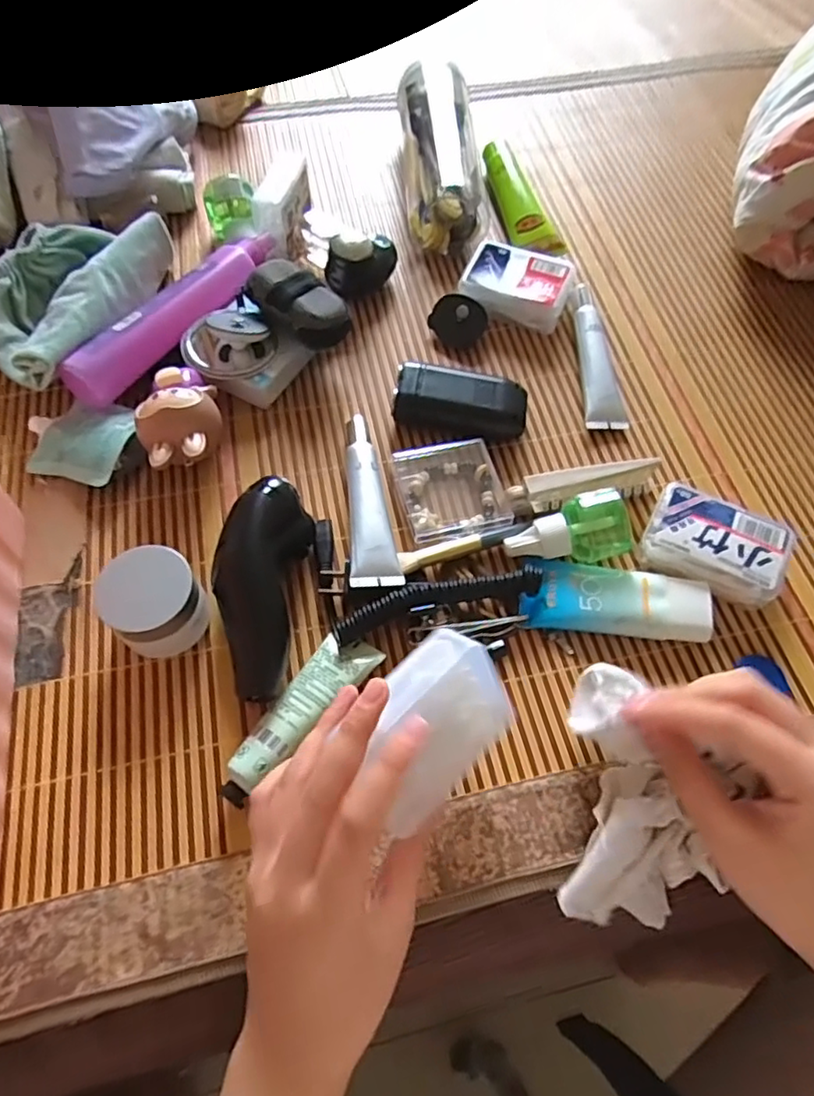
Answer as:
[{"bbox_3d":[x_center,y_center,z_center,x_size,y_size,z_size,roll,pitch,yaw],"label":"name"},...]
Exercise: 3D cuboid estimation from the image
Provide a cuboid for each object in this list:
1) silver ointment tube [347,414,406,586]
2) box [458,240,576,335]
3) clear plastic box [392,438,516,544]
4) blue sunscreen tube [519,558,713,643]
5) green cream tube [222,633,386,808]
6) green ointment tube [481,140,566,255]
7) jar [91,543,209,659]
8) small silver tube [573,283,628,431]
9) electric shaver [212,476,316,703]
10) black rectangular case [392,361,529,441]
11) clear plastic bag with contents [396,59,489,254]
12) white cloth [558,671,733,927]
[{"bbox_3d":[-0.027,-0.033,0.412,0.030,0.026,0.134,-8,64,-4],"label":"silver ointment tube"},{"bbox_3d":[0.093,-0.221,0.522,0.086,0.031,0.058,20,65,9],"label":"box"},{"bbox_3d":[0.032,-0.043,0.430,0.070,0.014,0.072,-12,64,-6],"label":"clear plastic box"},{"bbox_3d":[0.132,0.031,0.398,0.113,0.020,0.049,7,64,3],"label":"blue sunscreen tube"},{"bbox_3d":[-0.062,0.087,0.344,0.033,0.022,0.109,39,69,17],"label":"green cream tube"},{"bbox_3d":[0.105,-0.320,0.573,0.040,0.025,0.148,-8,64,-4],"label":"green ointment tube"},{"bbox_3d":[-0.145,0.031,0.361,0.051,0.051,0.046,-33,68,-15],"label":"jar"},{"bbox_3d":[0.151,-0.154,0.495,0.029,0.018,0.134,-1,63,-1],"label":"small silver tube"},{"bbox_3d":[-0.088,0.022,0.369,0.047,0.048,0.128,6,62,1],"label":"electric shaver"},{"bbox_3d":[0.040,-0.109,0.465,0.097,0.030,0.044,8,64,4],"label":"black rectangular case"},{"bbox_3d":[0.032,-0.364,0.579,0.074,0.057,0.199,-3,63,-2],"label":"clear plastic bag with contents"},{"bbox_3d":[0.108,0.129,0.317,0.071,0.047,0.131,-6,79,-3],"label":"white cloth"}]

